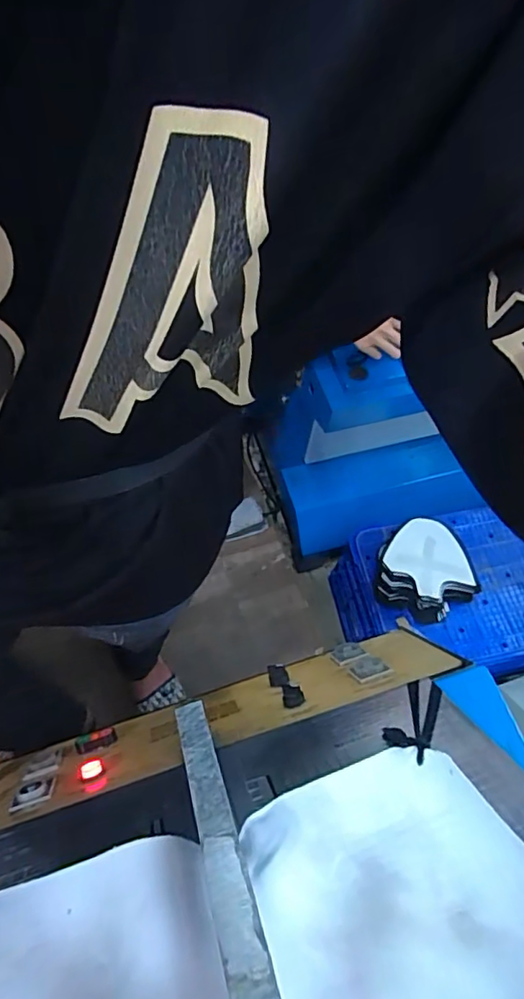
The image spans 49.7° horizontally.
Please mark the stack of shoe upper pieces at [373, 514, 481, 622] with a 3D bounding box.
[{"bbox_3d":[0.413,0.182,1.435,0.234,0.104,0.232,-39,71,-21],"label":"stack of shoe upper pieces"}]

